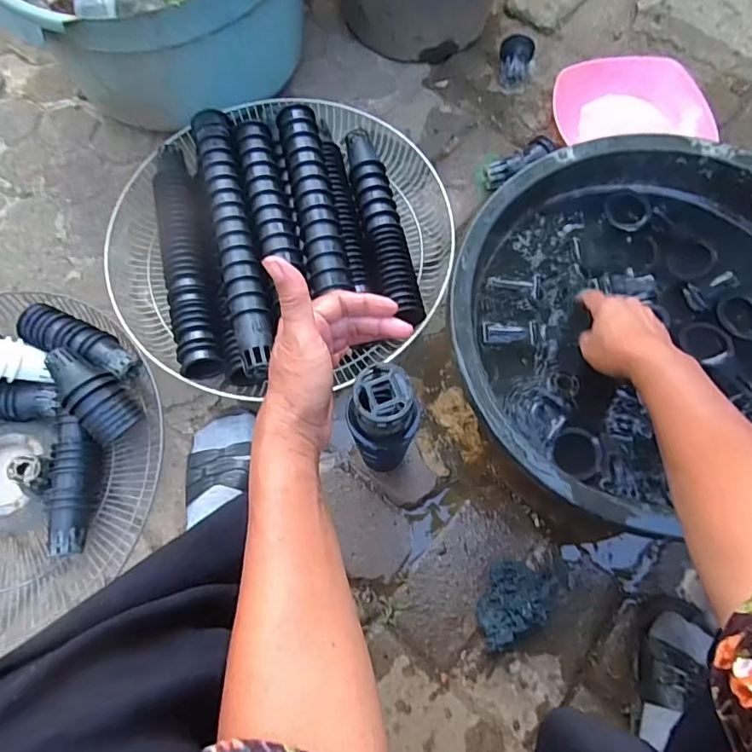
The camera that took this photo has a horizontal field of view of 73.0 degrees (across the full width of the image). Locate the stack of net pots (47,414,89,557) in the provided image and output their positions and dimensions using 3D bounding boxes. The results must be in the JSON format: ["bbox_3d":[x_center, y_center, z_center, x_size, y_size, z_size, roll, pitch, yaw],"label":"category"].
[{"bbox_3d":[-0.344,0.126,0.578,0.045,0.043,0.148,-9,72,-2],"label":"stack of net pots"}]

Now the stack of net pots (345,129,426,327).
[{"bbox_3d":[0.008,-0.198,0.668,0.054,0.060,0.308,-13,72,-3],"label":"stack of net pots"}]

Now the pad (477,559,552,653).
[{"bbox_3d":[0.150,0.254,0.559,0.066,0.042,0.095,26,75,7],"label":"pad"}]

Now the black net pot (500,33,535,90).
[{"bbox_3d":[0.219,-0.492,0.800,0.055,0.049,0.068,14,73,4],"label":"black net pot"}]

